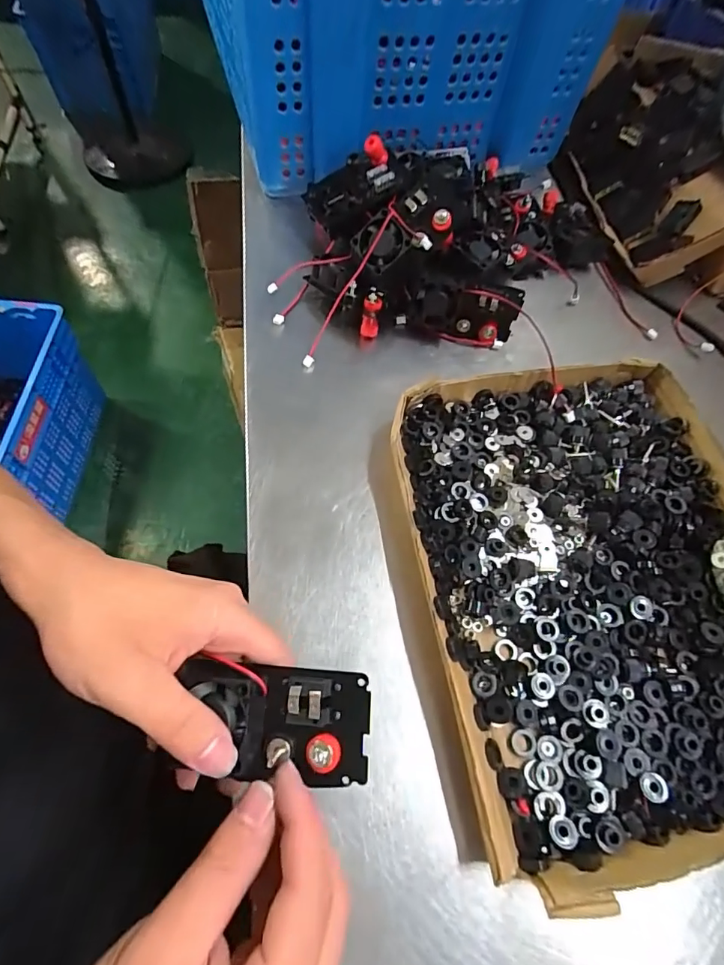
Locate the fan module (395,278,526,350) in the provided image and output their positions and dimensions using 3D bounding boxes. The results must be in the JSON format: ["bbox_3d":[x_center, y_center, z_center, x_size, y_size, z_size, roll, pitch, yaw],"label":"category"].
[{"bbox_3d":[0.082,-0.146,0.405,0.099,0.057,0.028,16,63,3],"label":"fan module"}]

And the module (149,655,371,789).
[{"bbox_3d":[-0.040,0.112,0.219,0.086,0.022,0.048,4,64,5],"label":"module"}]

